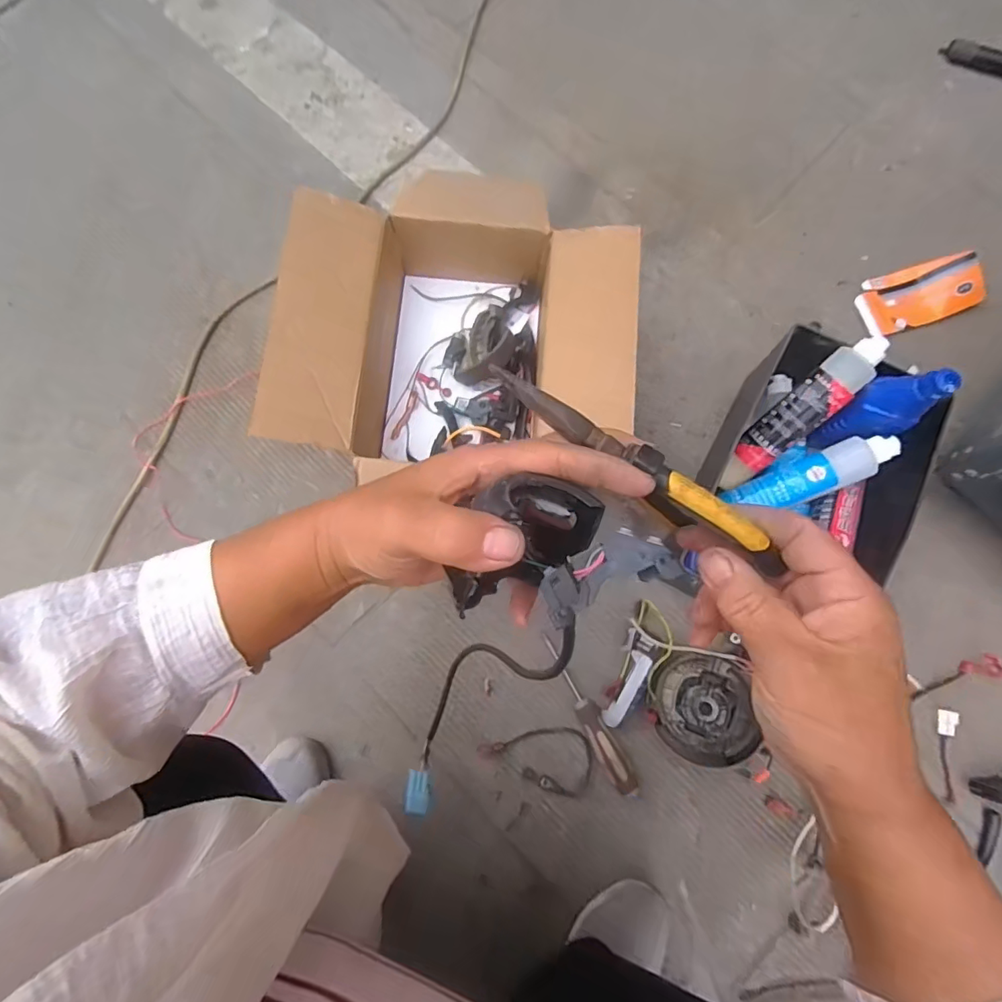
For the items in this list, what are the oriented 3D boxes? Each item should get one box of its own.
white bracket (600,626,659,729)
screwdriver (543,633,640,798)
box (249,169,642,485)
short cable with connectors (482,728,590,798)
[{"bbox_3d":[0.153,0.213,0.612,0.034,0.014,0.113,22,79,6],"label":"white bracket"},{"bbox_3d":[0.107,0.257,0.615,0.029,0.031,0.206,-28,78,-5],"label":"screwdriver"},{"bbox_3d":[-0.043,-0.186,0.631,0.394,0.189,0.365,9,78,3],"label":"box"},{"bbox_3d":[0.045,0.299,0.613,0.133,0.015,0.077,19,79,5],"label":"short cable with connectors"}]

